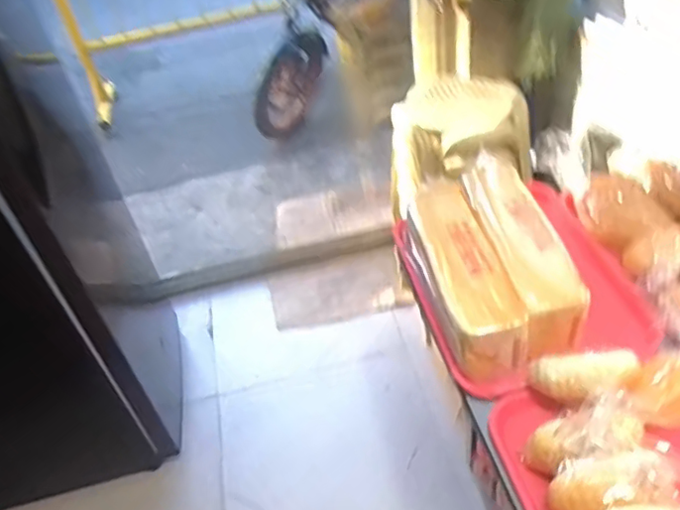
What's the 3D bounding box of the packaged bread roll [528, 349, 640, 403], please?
[{"bbox_3d":[0.308,0.155,0.748,0.133,0.058,0.076,-14,40,16],"label":"packaged bread roll"}]

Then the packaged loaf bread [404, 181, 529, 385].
[{"bbox_3d":[0.183,0.023,0.915,0.113,0.098,0.353,-12,41,-3],"label":"packaged loaf bread"}]

